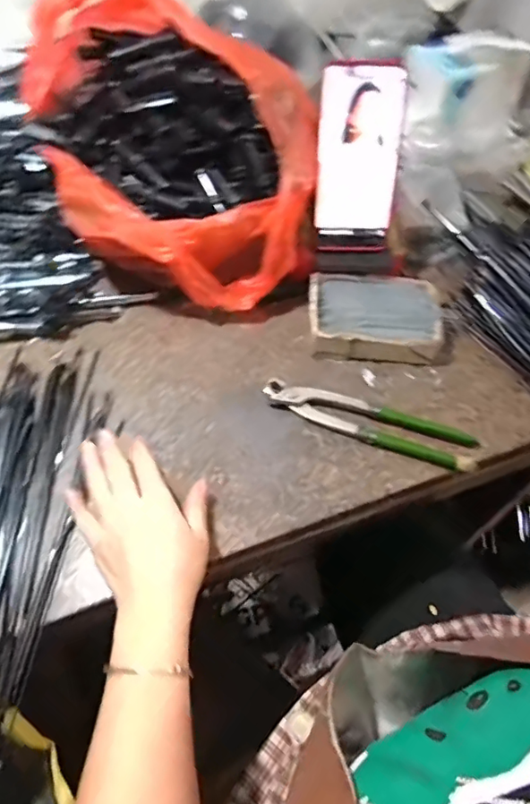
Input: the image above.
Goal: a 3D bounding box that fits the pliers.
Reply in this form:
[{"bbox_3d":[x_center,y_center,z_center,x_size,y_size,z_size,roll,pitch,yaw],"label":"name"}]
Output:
[{"bbox_3d":[0.097,0.017,0.500,0.194,0.023,0.040,16,59,10],"label":"pliers"}]

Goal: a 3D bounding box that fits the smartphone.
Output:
[{"bbox_3d":[0.088,-0.227,0.509,0.076,0.162,0.013,1,29,1],"label":"smartphone"}]

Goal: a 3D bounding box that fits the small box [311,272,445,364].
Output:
[{"bbox_3d":[0.113,-0.087,0.552,0.132,0.037,0.090,2,58,2],"label":"small box"}]

